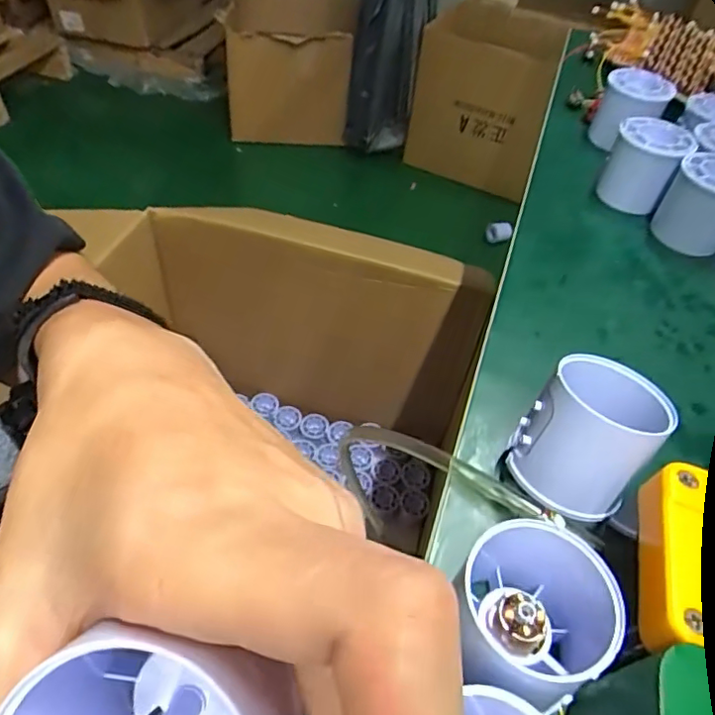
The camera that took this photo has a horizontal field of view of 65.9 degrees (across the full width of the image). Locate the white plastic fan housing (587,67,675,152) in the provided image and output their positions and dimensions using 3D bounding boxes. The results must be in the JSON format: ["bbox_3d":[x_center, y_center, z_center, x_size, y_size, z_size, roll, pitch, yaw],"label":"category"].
[{"bbox_3d":[0.239,-0.214,0.485,0.056,0.058,0.059,-7,49,-11],"label":"white plastic fan housing"}]

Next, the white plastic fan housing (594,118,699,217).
[{"bbox_3d":[0.221,-0.149,0.424,0.054,0.054,0.052,34,54,23],"label":"white plastic fan housing"}]

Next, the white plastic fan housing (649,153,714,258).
[{"bbox_3d":[0.250,-0.109,0.398,0.054,0.058,0.047,34,54,23],"label":"white plastic fan housing"}]

